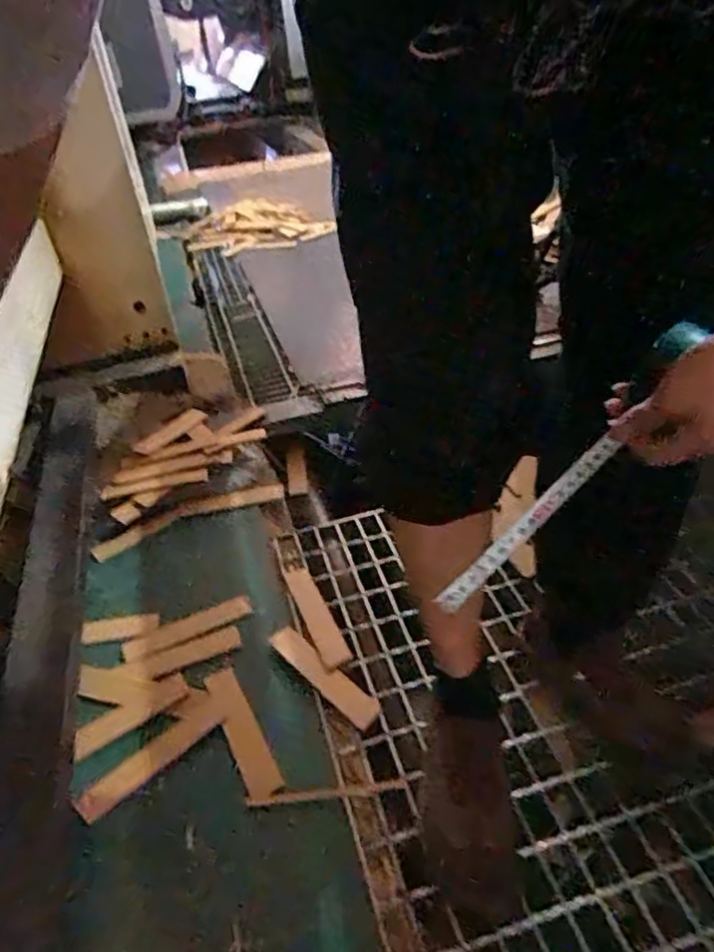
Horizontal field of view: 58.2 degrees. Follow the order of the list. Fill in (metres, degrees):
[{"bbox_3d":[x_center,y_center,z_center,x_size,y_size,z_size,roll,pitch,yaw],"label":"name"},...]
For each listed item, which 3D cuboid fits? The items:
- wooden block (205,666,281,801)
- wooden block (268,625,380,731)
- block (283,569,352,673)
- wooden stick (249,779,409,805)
[{"bbox_3d":[-0.147,0.318,0.809,0.041,0.007,0.184,-22,40,-18],"label":"wooden block"},{"bbox_3d":[-0.046,0.265,0.860,0.040,0.012,0.193,-34,45,-30],"label":"wooden block"},{"bbox_3d":[-0.064,0.200,0.941,0.041,0.007,0.196,-19,39,-14],"label":"block"},{"bbox_3d":[-0.036,0.363,0.736,0.183,0.009,0.013,-5,38,2],"label":"wooden stick"}]

